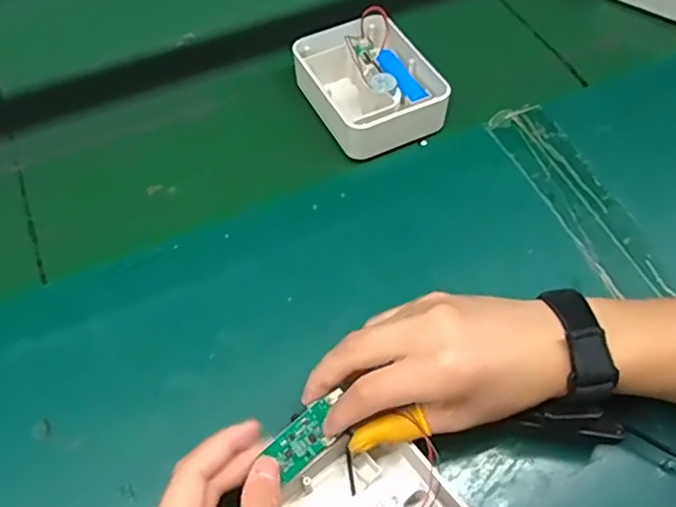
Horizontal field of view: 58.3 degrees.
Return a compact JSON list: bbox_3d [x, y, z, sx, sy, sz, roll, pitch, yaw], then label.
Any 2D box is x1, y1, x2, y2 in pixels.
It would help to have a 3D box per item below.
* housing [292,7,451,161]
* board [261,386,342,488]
[{"bbox_3d":[0.029,-0.154,0.546,0.103,0.046,0.128,-23,61,-13],"label":"housing"},{"bbox_3d":[-0.015,0.102,0.339,0.052,0.007,0.024,-41,95,-28],"label":"board"}]

